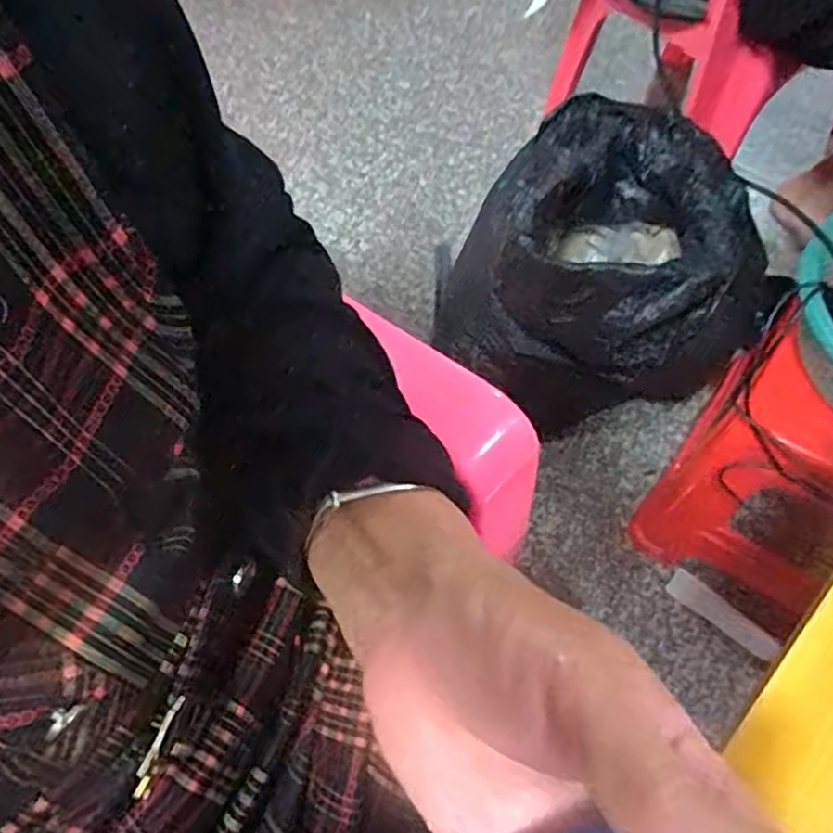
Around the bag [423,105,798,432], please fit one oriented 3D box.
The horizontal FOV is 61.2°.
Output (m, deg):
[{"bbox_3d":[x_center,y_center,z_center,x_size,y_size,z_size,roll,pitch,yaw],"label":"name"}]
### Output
[{"bbox_3d":[0.222,-0.172,0.851,0.308,0.304,0.305,-28,62,-13],"label":"bag"}]

